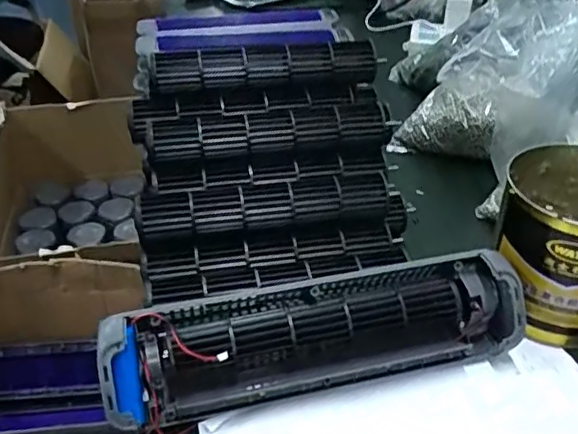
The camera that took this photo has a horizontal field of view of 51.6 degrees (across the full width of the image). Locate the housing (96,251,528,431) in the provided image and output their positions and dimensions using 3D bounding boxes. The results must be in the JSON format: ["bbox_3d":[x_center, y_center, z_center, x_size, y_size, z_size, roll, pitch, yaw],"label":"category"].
[{"bbox_3d":[0.022,0.088,0.440,0.299,0.068,0.059,-9,38,-12],"label":"housing"}]

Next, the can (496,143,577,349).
[{"bbox_3d":[0.231,0.020,0.497,0.108,0.113,0.121,12,39,15],"label":"can"}]

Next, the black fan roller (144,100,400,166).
[{"bbox_3d":[-0.017,-0.074,0.577,0.237,0.051,0.038,-6,38,-8],"label":"black fan roller"}]

